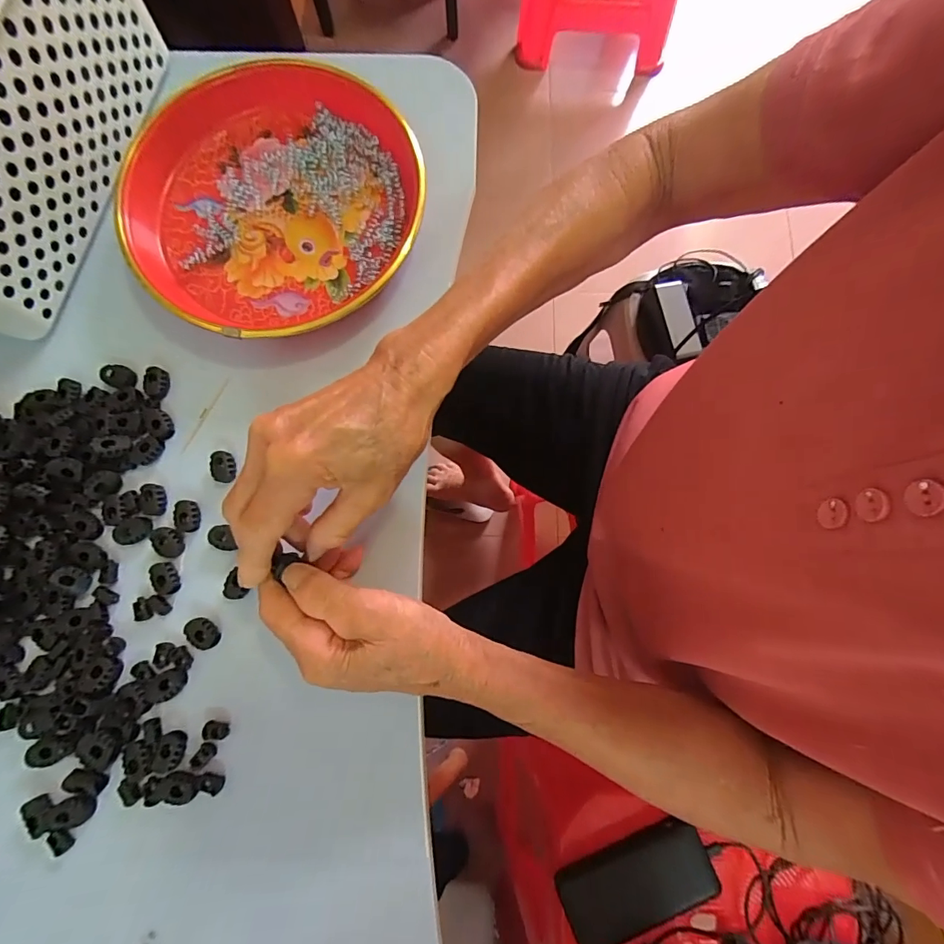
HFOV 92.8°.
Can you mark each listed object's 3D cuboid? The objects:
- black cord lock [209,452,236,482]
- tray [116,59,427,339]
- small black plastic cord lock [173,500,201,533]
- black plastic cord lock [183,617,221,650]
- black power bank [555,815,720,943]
[{"bbox_3d":[-0.174,-0.003,0.312,0.017,0.007,0.022,-24,78,-3],"label":"black cord lock"},{"bbox_3d":[-0.156,-0.201,0.335,0.221,0.042,0.210,0,78,2],"label":"tray"},{"bbox_3d":[-0.195,0.030,0.306,0.017,0.005,0.021,1,78,2],"label":"small black plastic cord lock"},{"bbox_3d":[-0.175,0.104,0.290,0.022,0.007,0.015,41,82,9],"label":"black plastic cord lock"},{"bbox_3d":[0.171,0.426,0.467,0.157,0.010,0.070,-18,52,-8],"label":"black power bank"}]

